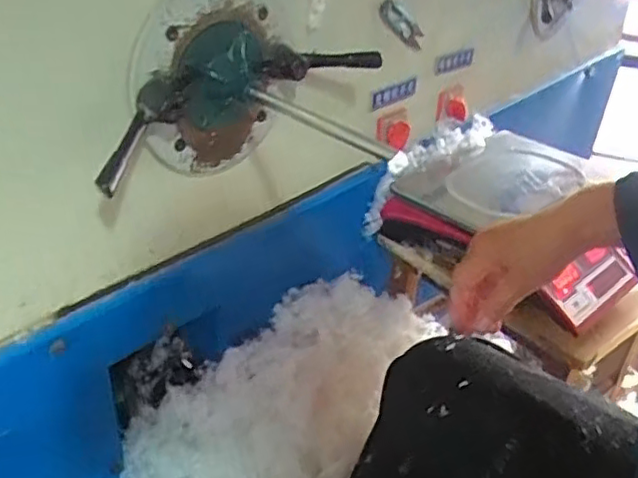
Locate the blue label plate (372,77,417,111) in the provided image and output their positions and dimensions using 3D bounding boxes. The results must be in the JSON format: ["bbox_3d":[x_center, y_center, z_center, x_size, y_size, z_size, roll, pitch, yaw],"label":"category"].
[{"bbox_3d":[0.105,-0.203,0.896,0.006,0.028,0.097,27,41,33],"label":"blue label plate"}]

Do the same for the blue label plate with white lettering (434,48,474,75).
[{"bbox_3d":[0.208,-0.272,0.978,0.005,0.029,0.107,28,42,33],"label":"blue label plate with white lettering"}]

